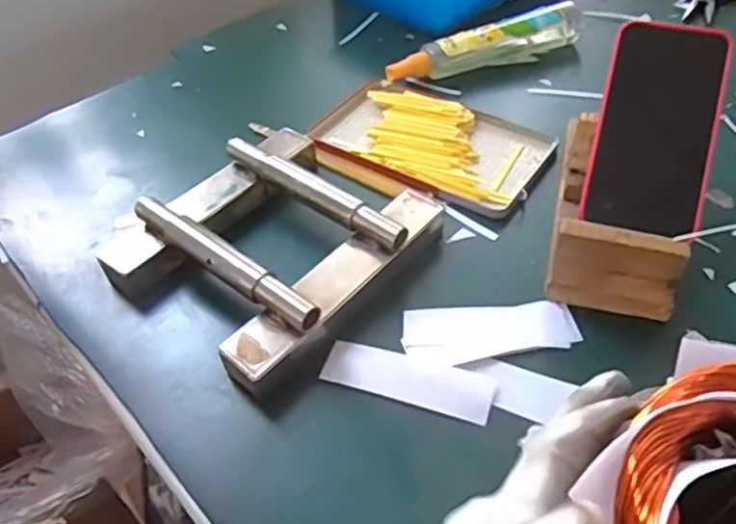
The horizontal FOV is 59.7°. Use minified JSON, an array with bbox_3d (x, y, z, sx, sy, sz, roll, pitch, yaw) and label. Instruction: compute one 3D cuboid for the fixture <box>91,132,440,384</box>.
[{"bbox_3d":[-0.071,-0.030,0.489,0.191,0.042,0.213,31,56,30],"label":"fixture"}]

